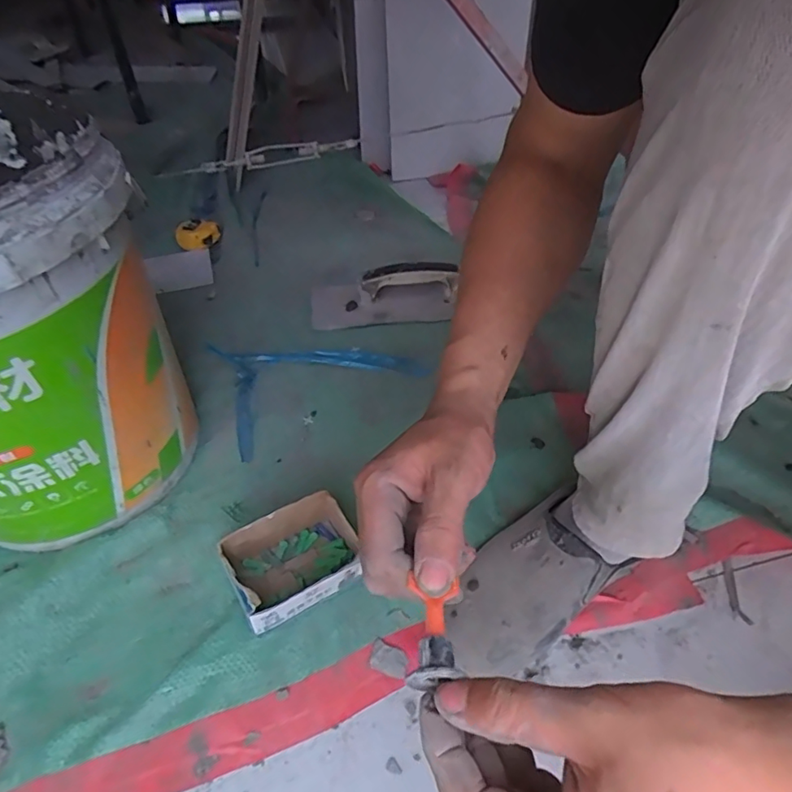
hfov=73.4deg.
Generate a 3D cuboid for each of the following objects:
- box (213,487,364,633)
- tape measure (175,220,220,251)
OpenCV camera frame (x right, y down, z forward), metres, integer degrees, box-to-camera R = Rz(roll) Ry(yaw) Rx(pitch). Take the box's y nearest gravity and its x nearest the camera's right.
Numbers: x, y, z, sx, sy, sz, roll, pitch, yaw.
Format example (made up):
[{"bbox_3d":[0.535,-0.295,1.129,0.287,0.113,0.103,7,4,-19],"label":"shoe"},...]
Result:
[{"bbox_3d":[-0.097,0.160,0.518,0.118,0.059,0.088,-24,51,-21],"label":"box"},{"bbox_3d":[-0.368,-0.303,0.988,0.077,0.034,0.055,-16,48,-15],"label":"tape measure"}]

